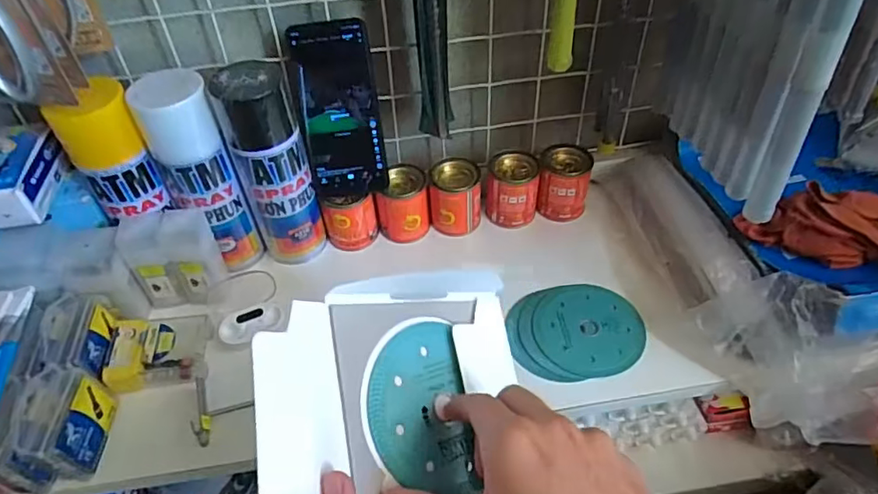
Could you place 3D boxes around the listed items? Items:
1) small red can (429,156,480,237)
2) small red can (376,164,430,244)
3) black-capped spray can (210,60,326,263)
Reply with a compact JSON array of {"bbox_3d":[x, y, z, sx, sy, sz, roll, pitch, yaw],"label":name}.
[{"bbox_3d":[0.018,-0.053,0.612,0.054,0.070,0.046,-1,43,3],"label":"small red can"},{"bbox_3d":[-0.040,-0.048,0.615,0.054,0.067,0.053,-2,43,2],"label":"small red can"},{"bbox_3d":[-0.157,-0.071,0.546,0.065,0.201,0.055,-15,44,-11],"label":"black-capped spray can"}]

